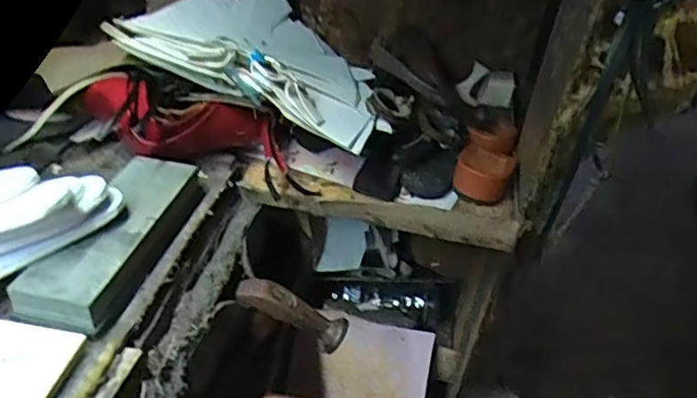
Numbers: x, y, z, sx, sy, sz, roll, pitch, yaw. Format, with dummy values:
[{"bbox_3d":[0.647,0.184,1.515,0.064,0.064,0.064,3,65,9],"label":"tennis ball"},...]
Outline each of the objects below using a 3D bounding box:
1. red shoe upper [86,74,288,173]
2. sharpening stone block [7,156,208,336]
[{"bbox_3d":[-0.154,-0.068,0.592,0.183,0.060,0.082,10,32,-24],"label":"red shoe upper"},{"bbox_3d":[-0.178,0.025,0.485,0.064,0.027,0.186,14,36,9],"label":"sharpening stone block"}]

